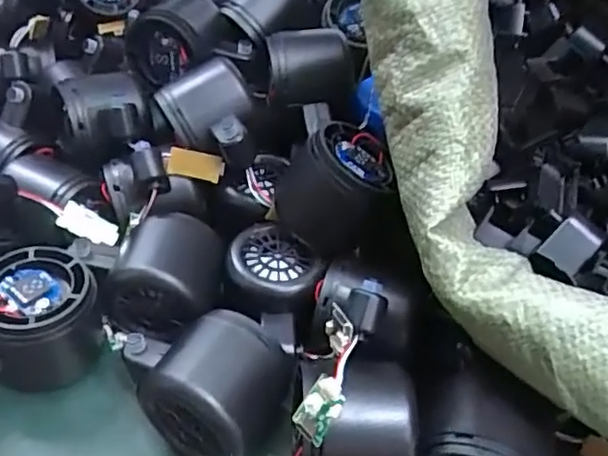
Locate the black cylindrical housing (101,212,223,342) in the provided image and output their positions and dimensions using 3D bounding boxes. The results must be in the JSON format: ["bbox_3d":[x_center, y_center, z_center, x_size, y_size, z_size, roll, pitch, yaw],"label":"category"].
[{"bbox_3d":[-0.075,0.023,0.350,0.056,0.047,0.061,6,43,0],"label":"black cylindrical housing"}]

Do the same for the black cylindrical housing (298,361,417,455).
[{"bbox_3d":[0.023,0.102,0.285,0.054,0.061,0.078,3,44,-4],"label":"black cylindrical housing"}]

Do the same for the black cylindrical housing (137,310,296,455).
[{"bbox_3d":[-0.040,0.077,0.307,0.062,0.058,0.062,20,45,14],"label":"black cylindrical housing"}]

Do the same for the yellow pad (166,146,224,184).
[{"bbox_3d":[-0.064,-0.037,0.373,0.032,0.016,0.004,11,12,-3],"label":"yellow pad"}]

